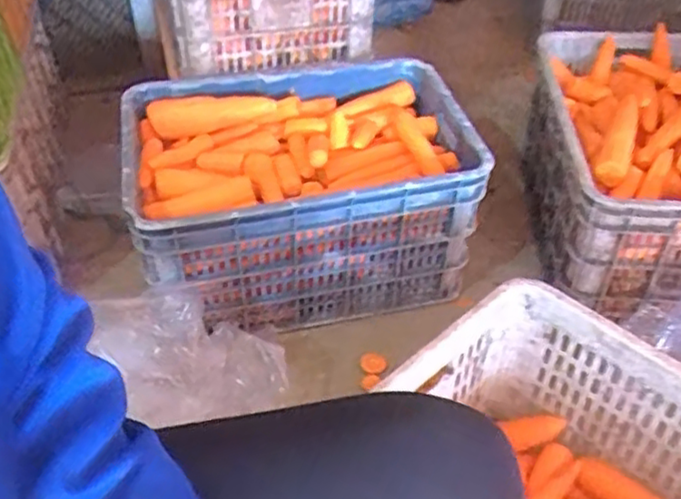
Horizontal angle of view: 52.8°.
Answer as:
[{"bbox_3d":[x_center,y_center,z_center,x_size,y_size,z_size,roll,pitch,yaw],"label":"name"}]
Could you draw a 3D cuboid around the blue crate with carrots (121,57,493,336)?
[{"bbox_3d":[-0.064,-0.094,1.161,0.529,0.260,0.369,-11,43,-10],"label":"blue crate with carrots"}]

